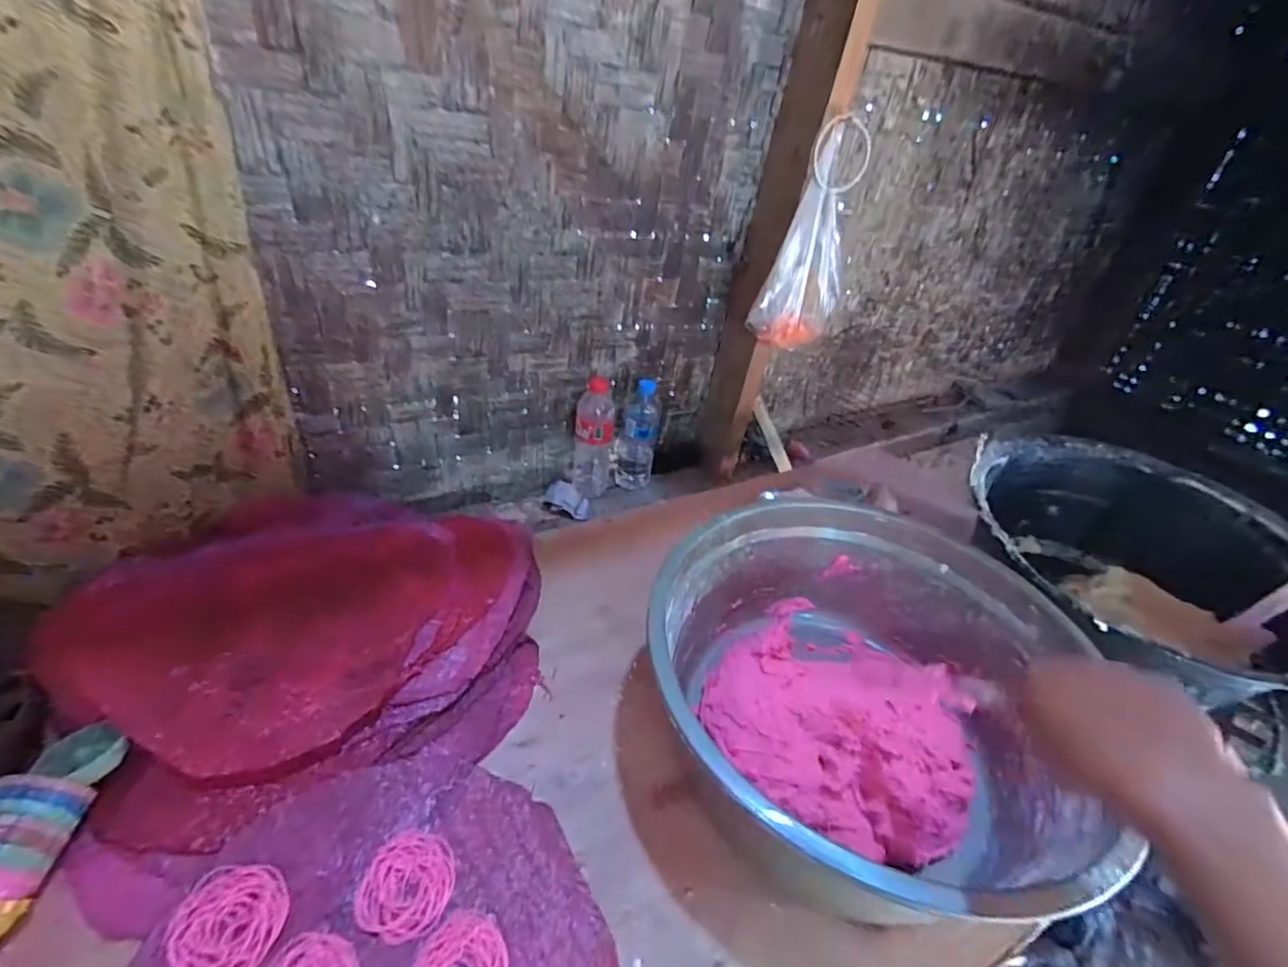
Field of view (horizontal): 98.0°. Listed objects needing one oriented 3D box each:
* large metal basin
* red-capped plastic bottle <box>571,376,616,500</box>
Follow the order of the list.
[{"bbox_3d":[0.201,0.207,0.575,0.382,0.178,0.383,5,36,-4],"label":"large metal basin"},{"bbox_3d":[-0.090,-0.080,0.993,0.067,0.223,0.059,3,36,-7],"label":"red-capped plastic bottle"}]

